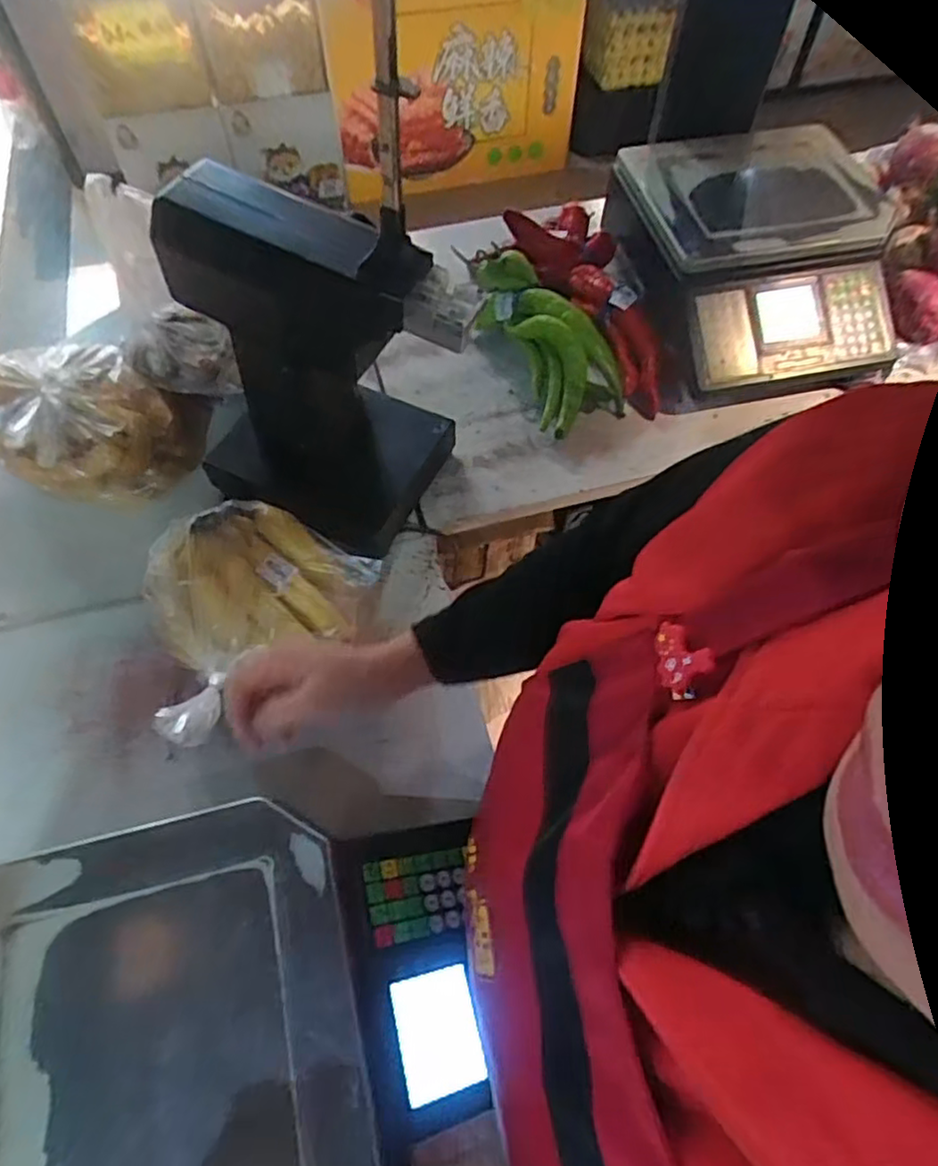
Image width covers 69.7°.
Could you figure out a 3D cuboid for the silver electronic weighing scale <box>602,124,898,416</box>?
[{"bbox_3d":[0.411,-0.466,0.987,0.351,0.209,0.389,-8,61,-5],"label":"silver electronic weighing scale"}]

